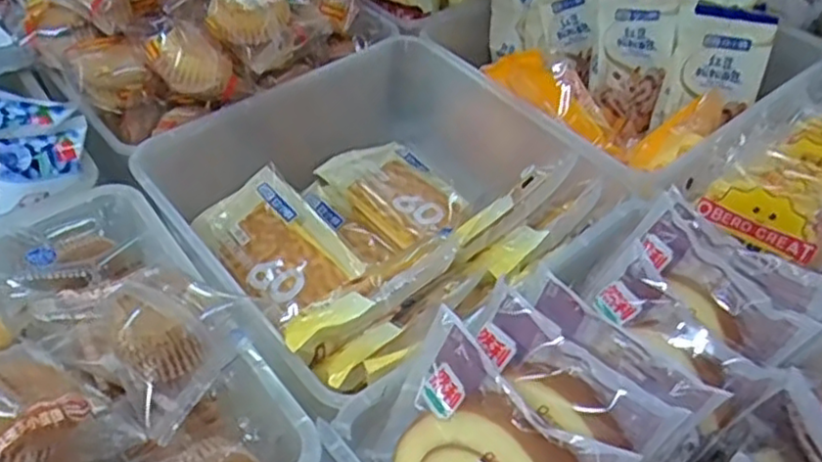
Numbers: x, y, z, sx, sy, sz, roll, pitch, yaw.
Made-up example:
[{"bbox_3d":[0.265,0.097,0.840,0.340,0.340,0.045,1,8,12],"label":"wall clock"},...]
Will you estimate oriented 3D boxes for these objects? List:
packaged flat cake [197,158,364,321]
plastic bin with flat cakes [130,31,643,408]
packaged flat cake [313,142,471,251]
[{"bbox_3d":[-0.109,0.010,0.565,0.081,0.017,0.130,-41,73,-13],"label":"packaged flat cake"},{"bbox_3d":[-0.025,-0.010,0.539,0.269,0.129,0.271,-30,54,-28],"label":"plastic bin with flat cakes"},{"bbox_3d":[-0.014,-0.039,0.617,0.123,0.019,0.073,39,69,19],"label":"packaged flat cake"}]

